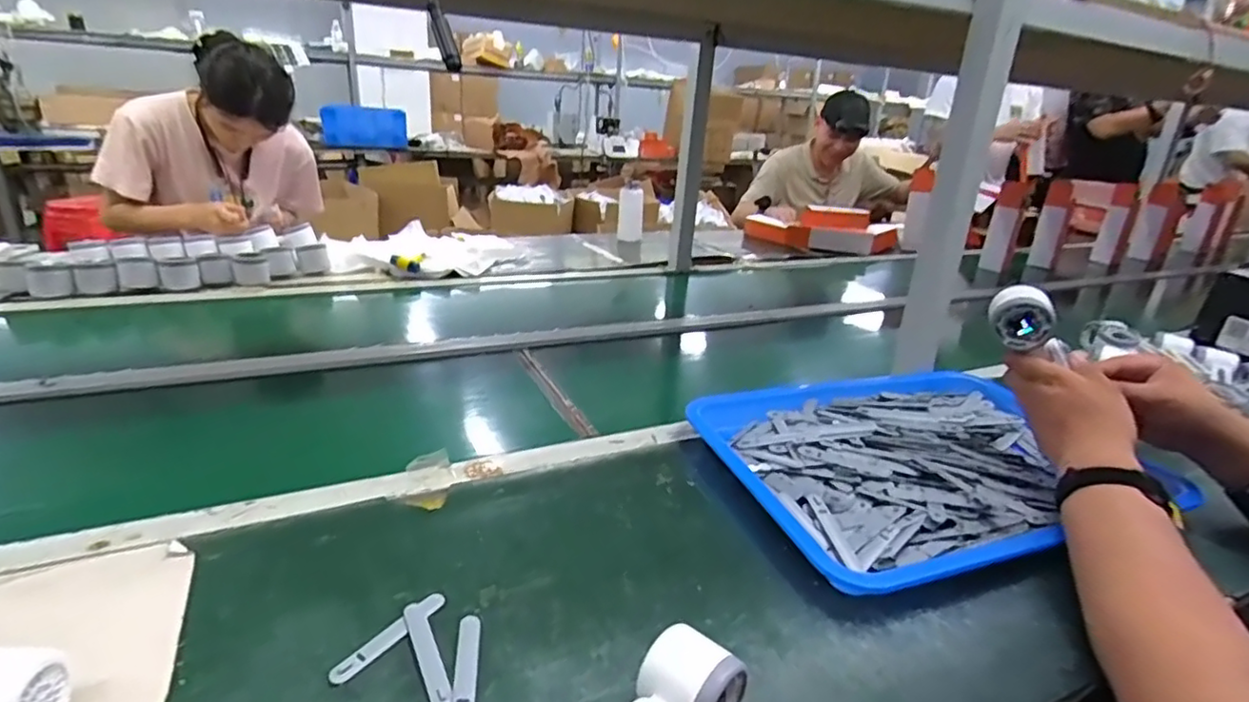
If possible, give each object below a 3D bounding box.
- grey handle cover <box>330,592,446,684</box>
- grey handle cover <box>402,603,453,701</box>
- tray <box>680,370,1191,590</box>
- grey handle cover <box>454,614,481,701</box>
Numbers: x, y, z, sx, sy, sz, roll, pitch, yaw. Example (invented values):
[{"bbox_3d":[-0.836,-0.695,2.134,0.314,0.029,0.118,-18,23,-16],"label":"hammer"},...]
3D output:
[{"bbox_3d":[-0.173,0.210,0.464,0.018,0.004,0.095,20,28,31],"label":"grey handle cover"},{"bbox_3d":[-0.143,0.218,0.451,0.015,0.004,0.096,-10,28,-30],"label":"grey handle cover"},{"bbox_3d":[0.331,0.120,0.716,0.464,0.039,0.325,-6,26,-21],"label":"tray"},{"bbox_3d":[-0.112,0.225,0.442,0.015,0.004,0.096,0,24,-10],"label":"grey handle cover"}]

